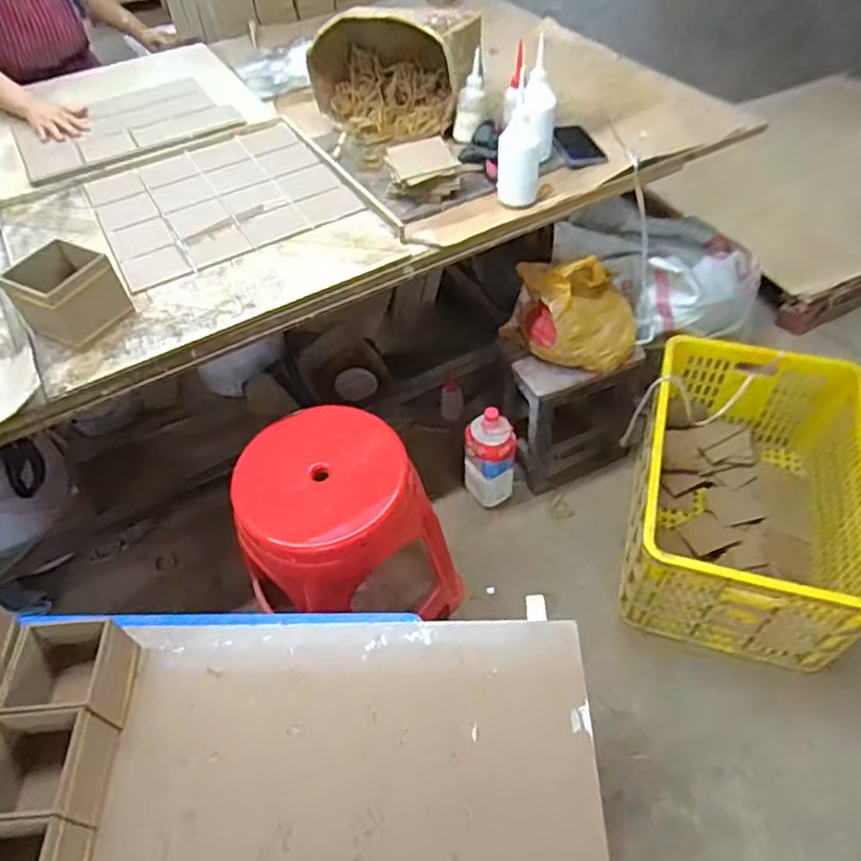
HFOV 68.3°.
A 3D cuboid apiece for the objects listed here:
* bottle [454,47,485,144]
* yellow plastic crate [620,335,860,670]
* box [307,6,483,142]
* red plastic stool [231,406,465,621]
[{"bbox_3d":[0.083,-0.641,1.224,0.055,0.162,0.042,22,28,21],"label":"bottle"},{"bbox_3d":[0.646,0.135,1.338,0.405,0.338,0.574,9,52,11],"label":"yellow plastic crate"},{"bbox_3d":[-0.076,-0.742,1.281,0.356,0.201,0.193,22,55,20],"label":"box"},{"bbox_3d":[-0.162,0.212,1.210,0.359,0.421,0.310,-36,57,-23],"label":"red plastic stool"}]

